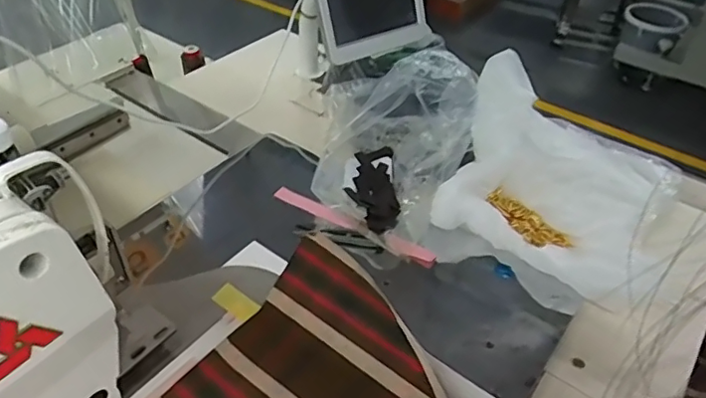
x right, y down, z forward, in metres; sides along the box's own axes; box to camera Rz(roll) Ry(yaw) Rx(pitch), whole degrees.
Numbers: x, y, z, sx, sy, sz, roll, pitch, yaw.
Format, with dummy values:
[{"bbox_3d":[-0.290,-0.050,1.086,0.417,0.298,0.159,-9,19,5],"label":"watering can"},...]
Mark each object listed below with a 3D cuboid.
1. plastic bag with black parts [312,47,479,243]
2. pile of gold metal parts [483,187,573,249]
[{"bbox_3d":[0.052,-0.063,0.657,0.179,0.144,0.191,4,42,3],"label":"plastic bag with black parts"},{"bbox_3d":[0.208,0.025,0.671,0.033,0.020,0.113,-19,46,-23],"label":"pile of gold metal parts"}]

